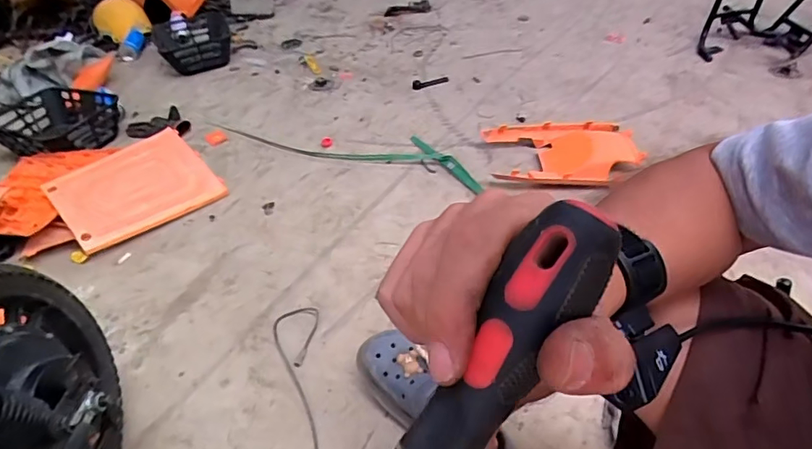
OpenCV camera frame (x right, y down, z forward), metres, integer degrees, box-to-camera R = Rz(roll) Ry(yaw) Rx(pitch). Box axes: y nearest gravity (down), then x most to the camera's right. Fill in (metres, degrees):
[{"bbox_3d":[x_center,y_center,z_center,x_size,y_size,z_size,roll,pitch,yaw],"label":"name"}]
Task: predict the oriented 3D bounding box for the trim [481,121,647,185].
[{"bbox_3d":[0.404,-0.183,1.209,0.380,0.055,0.268,-6,42,0],"label":"trim"}]

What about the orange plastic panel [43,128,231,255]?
[{"bbox_3d":[-0.646,-0.091,1.168,0.325,0.024,0.248,-35,75,-29],"label":"orange plastic panel"}]

